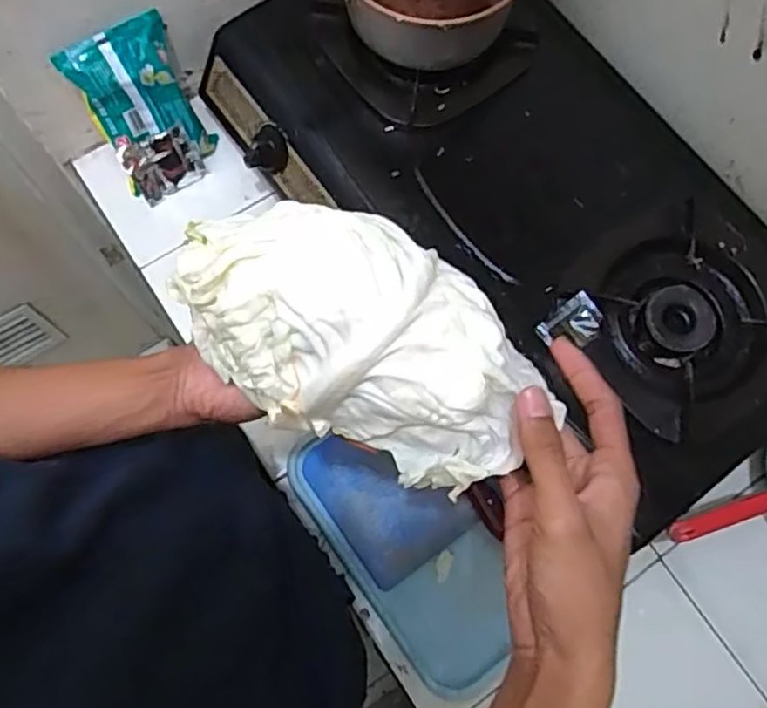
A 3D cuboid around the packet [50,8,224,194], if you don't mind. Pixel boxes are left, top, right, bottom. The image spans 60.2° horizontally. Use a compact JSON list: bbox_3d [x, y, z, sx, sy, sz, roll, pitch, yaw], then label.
[{"bbox_3d":[-0.271,-0.281,0.749,0.115,0.166,0.034,-28,45,-7],"label":"packet"}]

